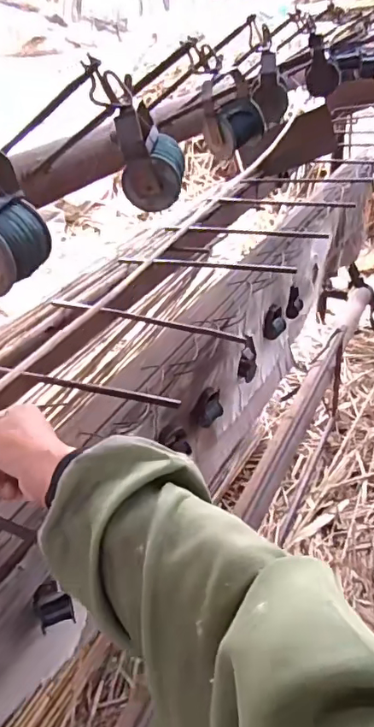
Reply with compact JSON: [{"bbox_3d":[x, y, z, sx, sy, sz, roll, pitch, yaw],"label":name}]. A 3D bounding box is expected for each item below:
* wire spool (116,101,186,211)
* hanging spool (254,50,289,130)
[{"bbox_3d":[-0.028,-0.167,0.416,0.050,0.071,0.046,-1,37,3],"label":"wire spool"},{"bbox_3d":[0.104,-0.333,0.629,0.040,0.079,0.021,2,37,7],"label":"hanging spool"}]

